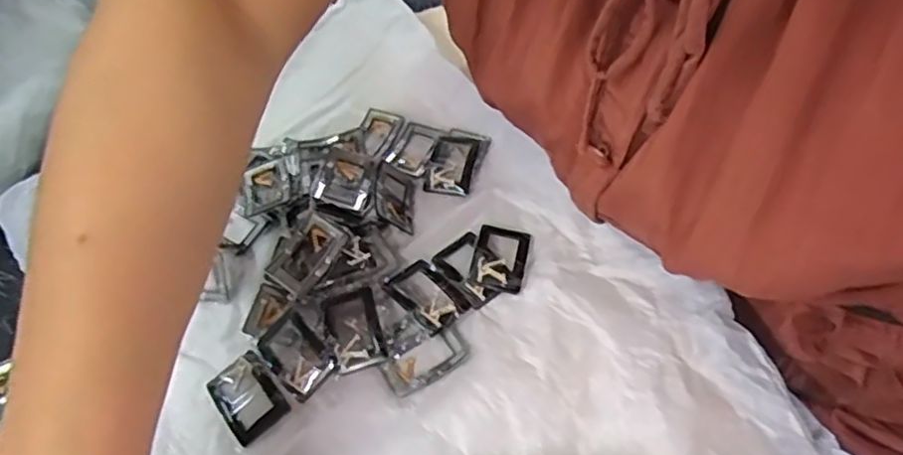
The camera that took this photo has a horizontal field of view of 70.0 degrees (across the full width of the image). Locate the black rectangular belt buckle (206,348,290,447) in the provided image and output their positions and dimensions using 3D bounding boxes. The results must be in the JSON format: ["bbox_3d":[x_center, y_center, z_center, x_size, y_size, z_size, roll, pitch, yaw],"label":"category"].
[{"bbox_3d":[-0.101,0.084,0.319,0.029,0.004,0.041,-41,63,-9],"label":"black rectangular belt buckle"}]

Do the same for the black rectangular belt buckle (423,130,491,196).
[{"bbox_3d":[0.002,-0.040,0.395,0.031,0.008,0.047,15,62,21],"label":"black rectangular belt buckle"}]

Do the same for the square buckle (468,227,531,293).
[{"bbox_3d":[0.026,0.014,0.349,0.029,0.004,0.043,8,55,12],"label":"square buckle"}]

